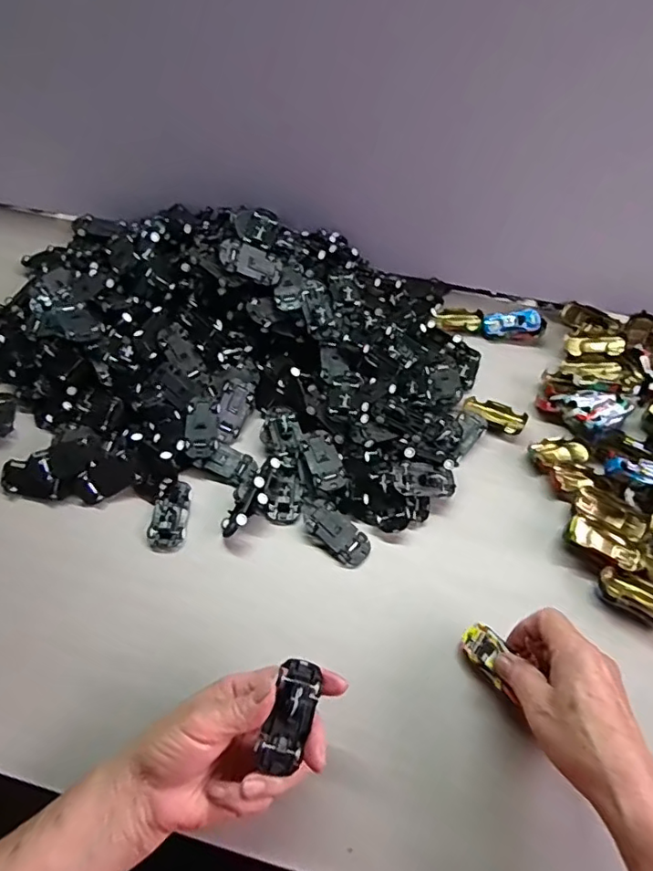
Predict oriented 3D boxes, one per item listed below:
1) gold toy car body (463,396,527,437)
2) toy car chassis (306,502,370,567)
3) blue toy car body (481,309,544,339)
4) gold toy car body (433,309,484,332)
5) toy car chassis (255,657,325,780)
[{"bbox_3d":[0.173,-0.022,0.559,0.062,0.013,0.032,21,56,14],"label":"gold toy car body"},{"bbox_3d":[0.009,0.085,0.477,0.032,0.014,0.065,-37,62,-25],"label":"toy car chassis"},{"bbox_3d":[0.213,-0.129,0.628,0.062,0.021,0.027,-2,54,-3],"label":"blue toy car body"},{"bbox_3d":[0.156,-0.139,0.644,0.056,0.014,0.031,4,54,1],"label":"gold toy car body"},{"bbox_3d":[-0.023,0.173,0.336,0.024,0.014,0.064,15,72,10],"label":"toy car chassis"}]

